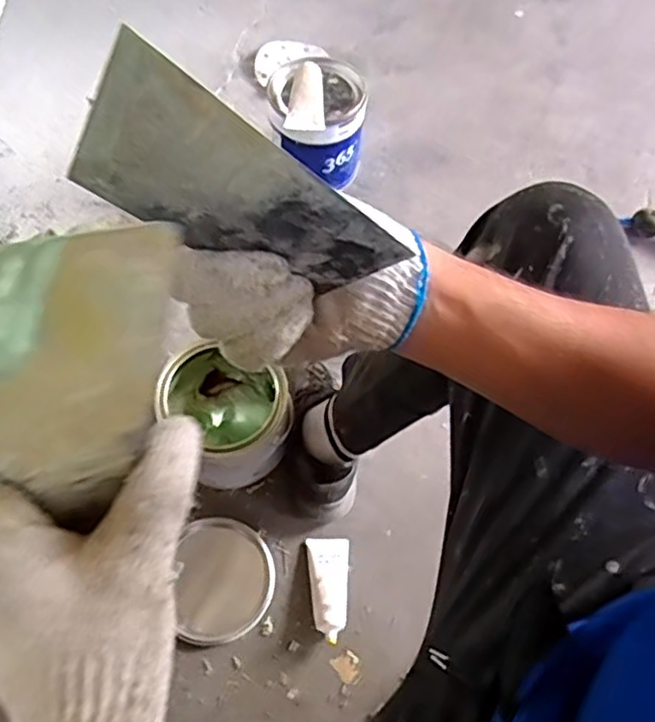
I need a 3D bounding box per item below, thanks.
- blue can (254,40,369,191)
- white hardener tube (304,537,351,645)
[{"bbox_3d":[-0.018,-0.381,1.056,0.149,0.142,0.166,-2,62,-3],"label":"blue can"},{"bbox_3d":[-0.001,0.277,0.812,0.051,0.022,0.119,3,62,-1],"label":"white hardener tube"}]

